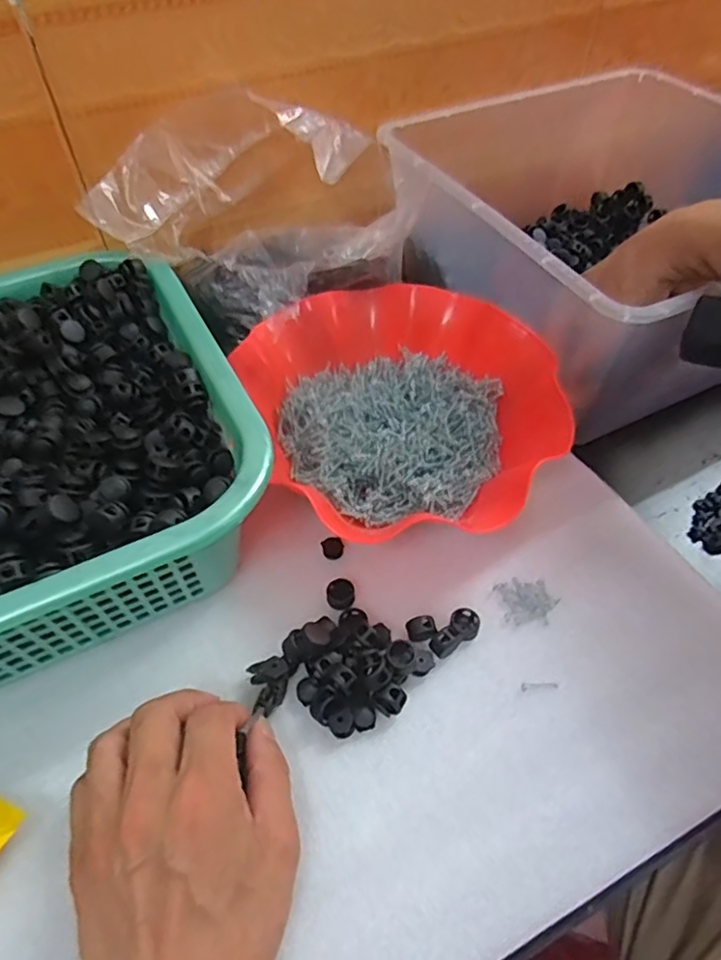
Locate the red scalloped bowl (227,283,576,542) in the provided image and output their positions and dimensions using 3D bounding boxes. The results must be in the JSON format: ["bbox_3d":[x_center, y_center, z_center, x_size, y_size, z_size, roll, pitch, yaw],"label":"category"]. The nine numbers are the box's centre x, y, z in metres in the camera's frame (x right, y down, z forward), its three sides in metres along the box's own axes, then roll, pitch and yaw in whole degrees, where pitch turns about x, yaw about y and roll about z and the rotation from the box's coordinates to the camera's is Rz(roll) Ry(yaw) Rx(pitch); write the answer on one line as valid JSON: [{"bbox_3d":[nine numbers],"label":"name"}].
[{"bbox_3d":[0.025,-0.057,0.427,0.205,0.055,0.221,0,51,0],"label":"red scalloped bowl"}]

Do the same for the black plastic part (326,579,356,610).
[{"bbox_3d":[-0.012,0.069,0.370,0.017,0.006,0.018,0,51,0],"label":"black plastic part"}]

